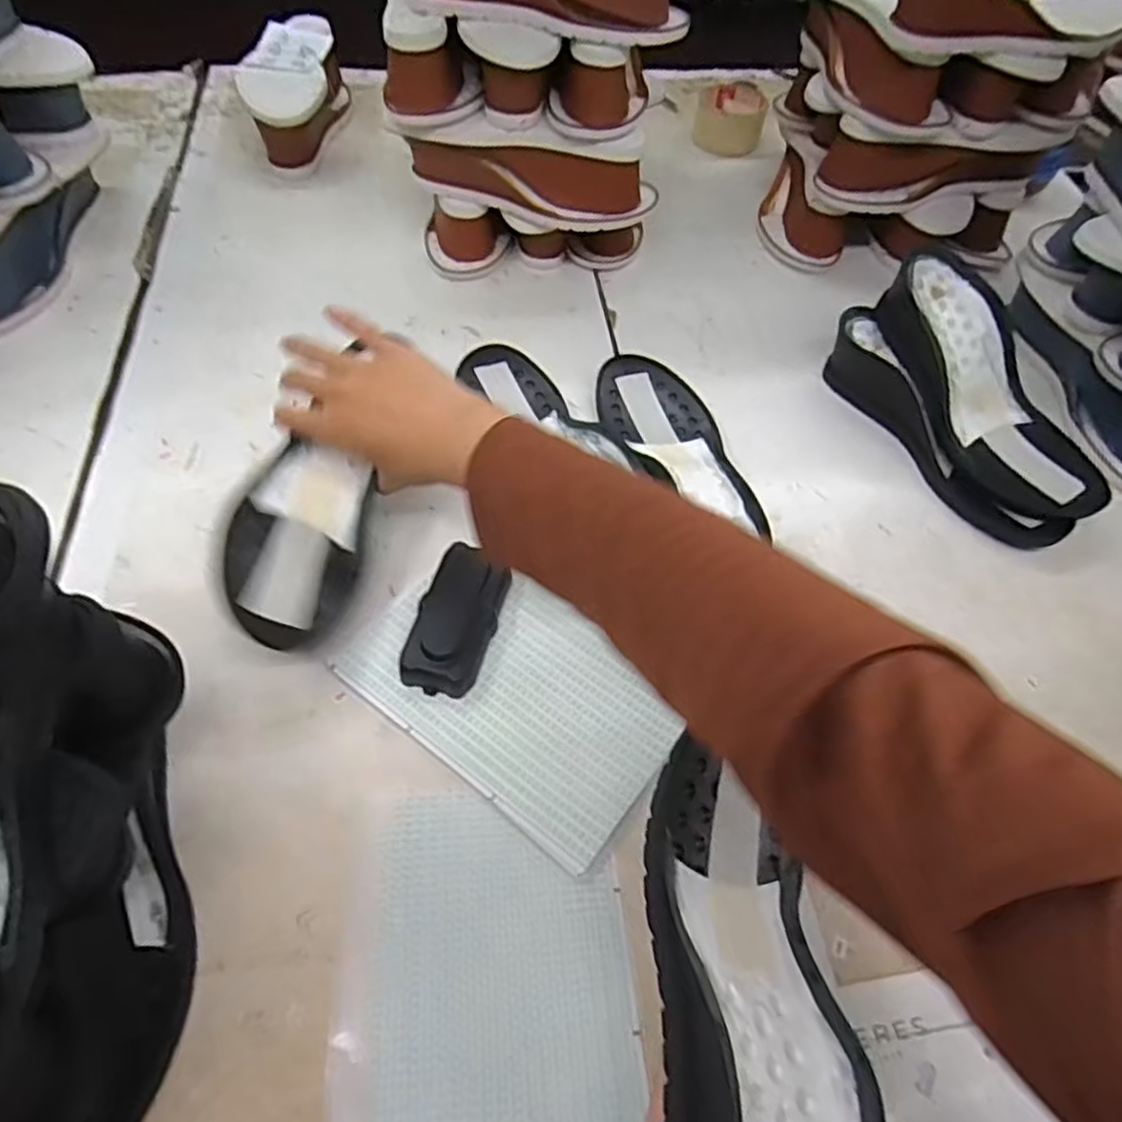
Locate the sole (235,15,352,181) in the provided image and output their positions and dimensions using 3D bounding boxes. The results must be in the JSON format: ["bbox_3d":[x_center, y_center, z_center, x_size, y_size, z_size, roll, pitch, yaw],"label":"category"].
[{"bbox_3d":[-0.304,-0.539,0.832,0.098,0.075,0.229,-1,56,-5],"label":"sole"}]

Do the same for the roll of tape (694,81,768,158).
[{"bbox_3d":[0.212,-0.556,0.910,0.085,0.043,0.097,12,56,3],"label":"roll of tape"}]

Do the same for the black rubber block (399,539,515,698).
[{"bbox_3d":[-0.069,0.036,0.483,0.052,0.029,0.105,15,56,6],"label":"black rubber block"}]

